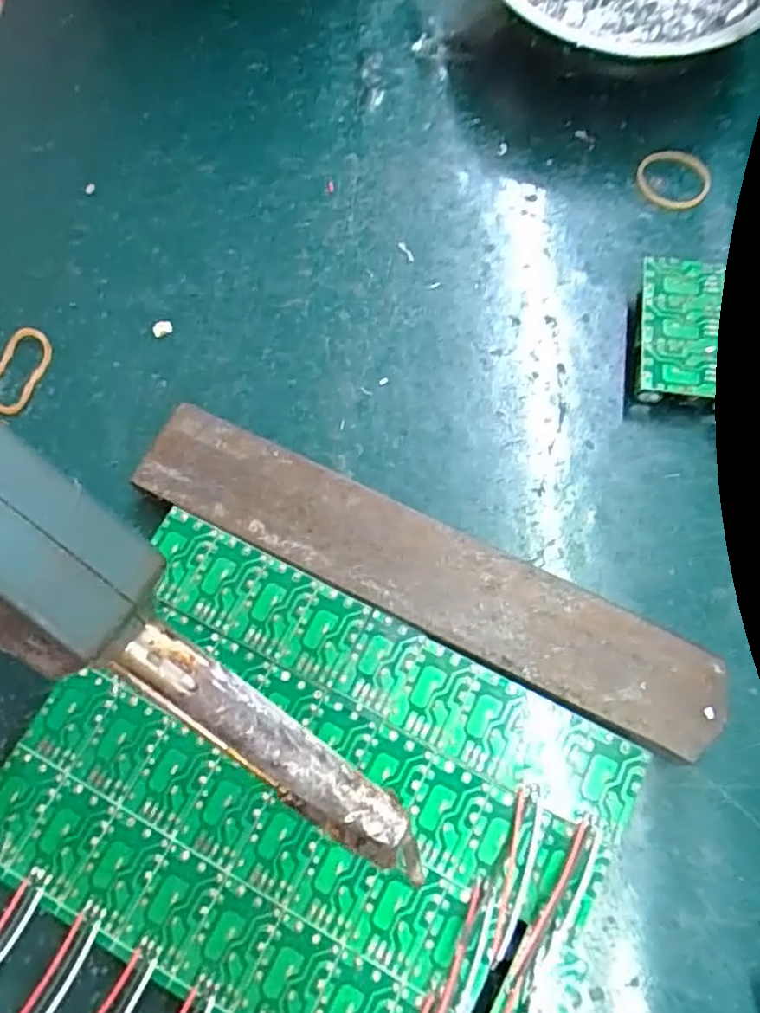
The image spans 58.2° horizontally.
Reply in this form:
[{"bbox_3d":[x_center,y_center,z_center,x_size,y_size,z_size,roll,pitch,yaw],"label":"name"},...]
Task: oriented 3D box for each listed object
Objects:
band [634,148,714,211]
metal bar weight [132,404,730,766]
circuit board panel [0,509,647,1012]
[{"bbox_3d":[0.120,-0.133,0.279,0.030,0.005,0.025,9,84,4],"label":"band"},{"bbox_3d":[0.014,0.022,0.225,0.198,0.015,0.034,26,73,9],"label":"metal bar weight"},{"bbox_3d":[-0.020,0.085,0.200,0.165,0.004,0.113,26,74,9],"label":"circuit board panel"}]

